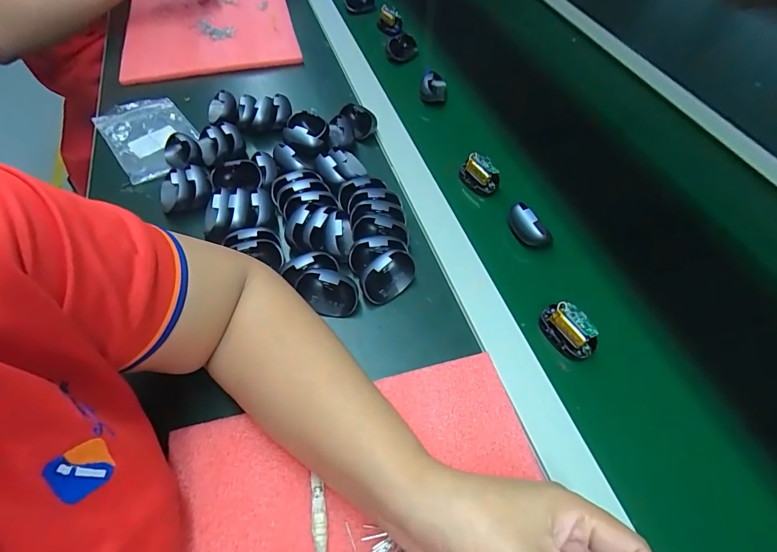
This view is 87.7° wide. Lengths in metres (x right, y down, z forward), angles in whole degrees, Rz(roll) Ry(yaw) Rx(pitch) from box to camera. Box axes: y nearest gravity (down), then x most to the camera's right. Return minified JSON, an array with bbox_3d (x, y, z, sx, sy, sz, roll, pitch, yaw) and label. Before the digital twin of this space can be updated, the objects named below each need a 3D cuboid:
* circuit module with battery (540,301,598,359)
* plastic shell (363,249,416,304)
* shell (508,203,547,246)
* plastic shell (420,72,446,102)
[{"bbox_3d":[0.165,0.047,0.369,0.022,0.037,0.053,-8,51,-35],"label":"circuit module with battery"},{"bbox_3d":[0.000,-0.001,0.390,0.055,0.043,0.019,-20,30,-6],"label":"plastic shell"},{"bbox_3d":[0.149,-0.055,0.435,0.020,0.025,0.050,-21,60,-18],"label":"shell"},{"bbox_3d":[0.066,-0.276,0.589,0.036,0.029,0.054,9,55,1],"label":"plastic shell"}]

